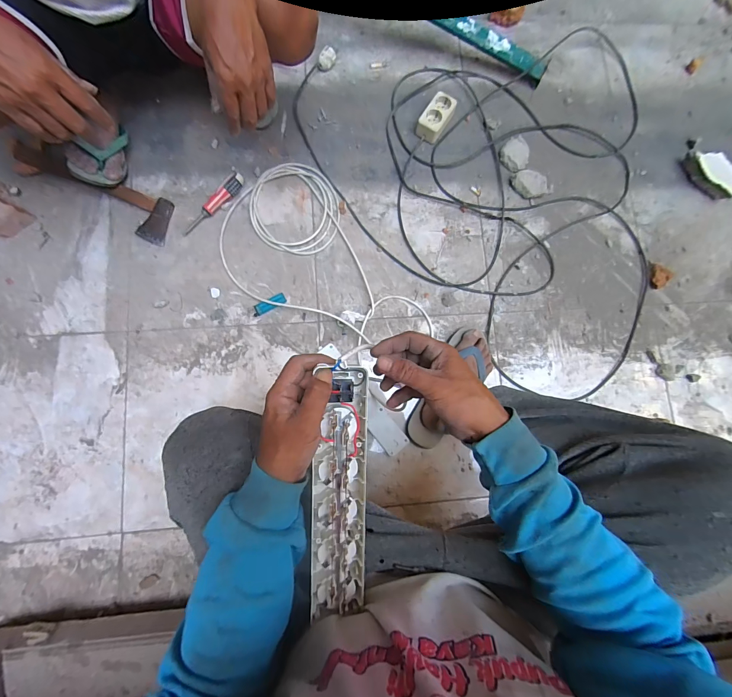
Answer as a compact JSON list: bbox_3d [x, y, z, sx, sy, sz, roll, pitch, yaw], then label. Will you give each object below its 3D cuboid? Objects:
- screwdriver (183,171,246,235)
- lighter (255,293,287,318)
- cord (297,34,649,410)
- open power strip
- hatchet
[{"bbox_3d":[-0.336,-0.319,0.744,0.173,0.032,0.029,-43,87,-10],"label":"screwdriver"},{"bbox_3d":[-0.209,-0.094,0.731,0.075,0.013,0.023,-28,85,-8],"label":"lighter"},{"bbox_3d":[0.434,-0.484,0.830,0.791,0.038,0.996,-39,86,-9],"label":"cord"},{"bbox_3d":[-0.026,0.149,0.354,0.056,0.029,0.256,3,94,-4],"label":"open power strip"},{"bbox_3d":[-0.585,-0.341,0.729,0.355,0.024,0.094,26,80,-1],"label":"hatchet"}]

